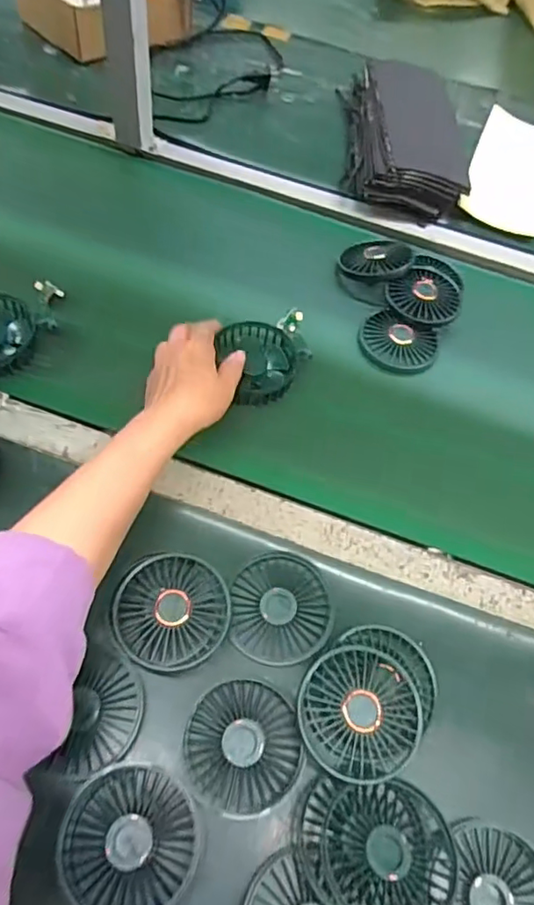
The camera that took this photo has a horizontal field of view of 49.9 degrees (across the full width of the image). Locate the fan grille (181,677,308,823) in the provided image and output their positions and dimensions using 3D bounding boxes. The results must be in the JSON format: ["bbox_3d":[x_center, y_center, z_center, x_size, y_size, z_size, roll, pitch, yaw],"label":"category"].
[{"bbox_3d":[-0.017,0.211,0.414,0.082,0.024,0.087,3,58,-5],"label":"fan grille"}]

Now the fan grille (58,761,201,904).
[{"bbox_3d":[-0.089,0.254,0.375,0.084,0.025,0.086,14,58,2],"label":"fan grille"}]

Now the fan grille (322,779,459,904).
[{"bbox_3d":[0.081,0.266,0.379,0.087,0.024,0.080,3,58,-5],"label":"fan grille"}]

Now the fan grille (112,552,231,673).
[{"bbox_3d":[-0.074,0.122,0.446,0.086,0.030,0.084,11,58,0],"label":"fan grille"}]

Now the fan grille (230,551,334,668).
[{"bbox_3d":[0.012,0.124,0.468,0.081,0.010,0.089,3,58,-5],"label":"fan grille"}]

